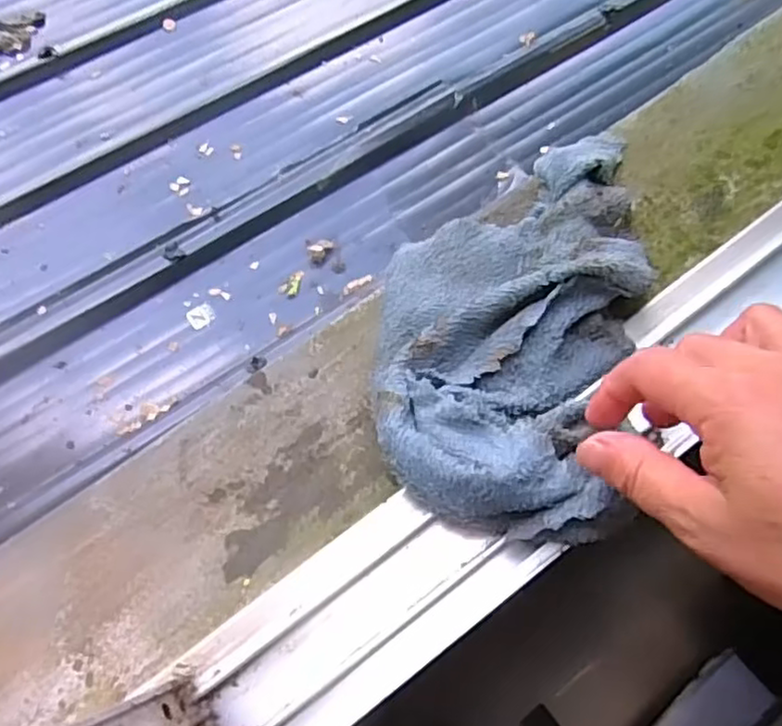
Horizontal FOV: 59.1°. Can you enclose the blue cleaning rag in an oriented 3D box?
[{"bbox_3d":[0.060,-0.030,0.347,0.124,0.047,0.227,10,67,4],"label":"blue cleaning rag"}]

